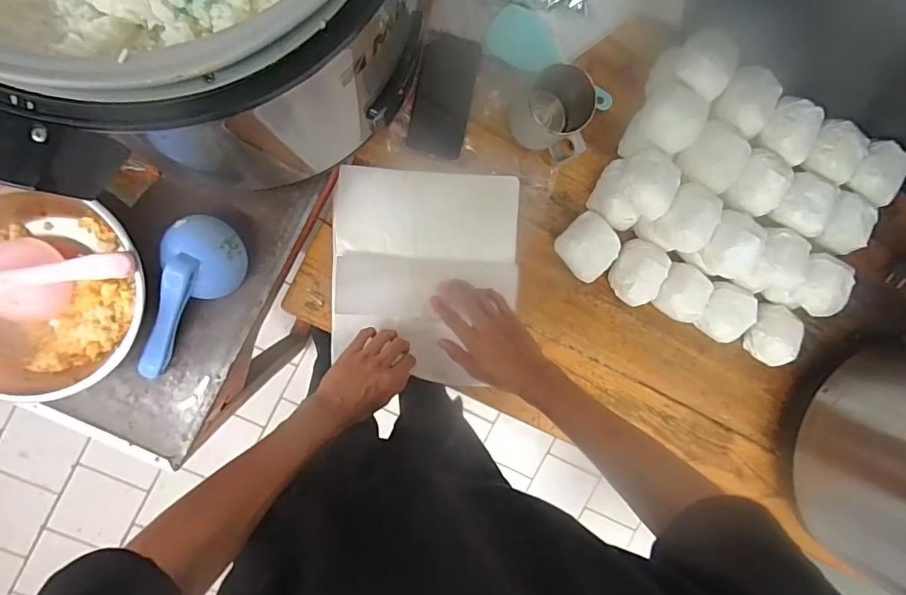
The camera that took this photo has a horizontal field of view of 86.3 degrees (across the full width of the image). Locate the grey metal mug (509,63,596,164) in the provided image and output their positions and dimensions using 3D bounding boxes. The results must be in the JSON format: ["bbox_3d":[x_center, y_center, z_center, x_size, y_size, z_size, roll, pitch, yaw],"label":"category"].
[{"bbox_3d":[0.125,-0.232,0.618,0.081,0.098,0.089,-1,96,-8],"label":"grey metal mug"}]

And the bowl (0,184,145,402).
[{"bbox_3d":[-0.449,-0.004,0.531,0.221,0.079,0.192,15,93,-9],"label":"bowl"}]

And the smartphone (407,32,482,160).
[{"bbox_3d":[-0.011,-0.266,0.640,0.076,0.006,0.147,9,102,-13],"label":"smartphone"}]

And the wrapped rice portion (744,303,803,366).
[{"bbox_3d":[0.475,0.055,0.720,0.059,0.045,0.089,9,94,-9],"label":"wrapped rice portion"}]

